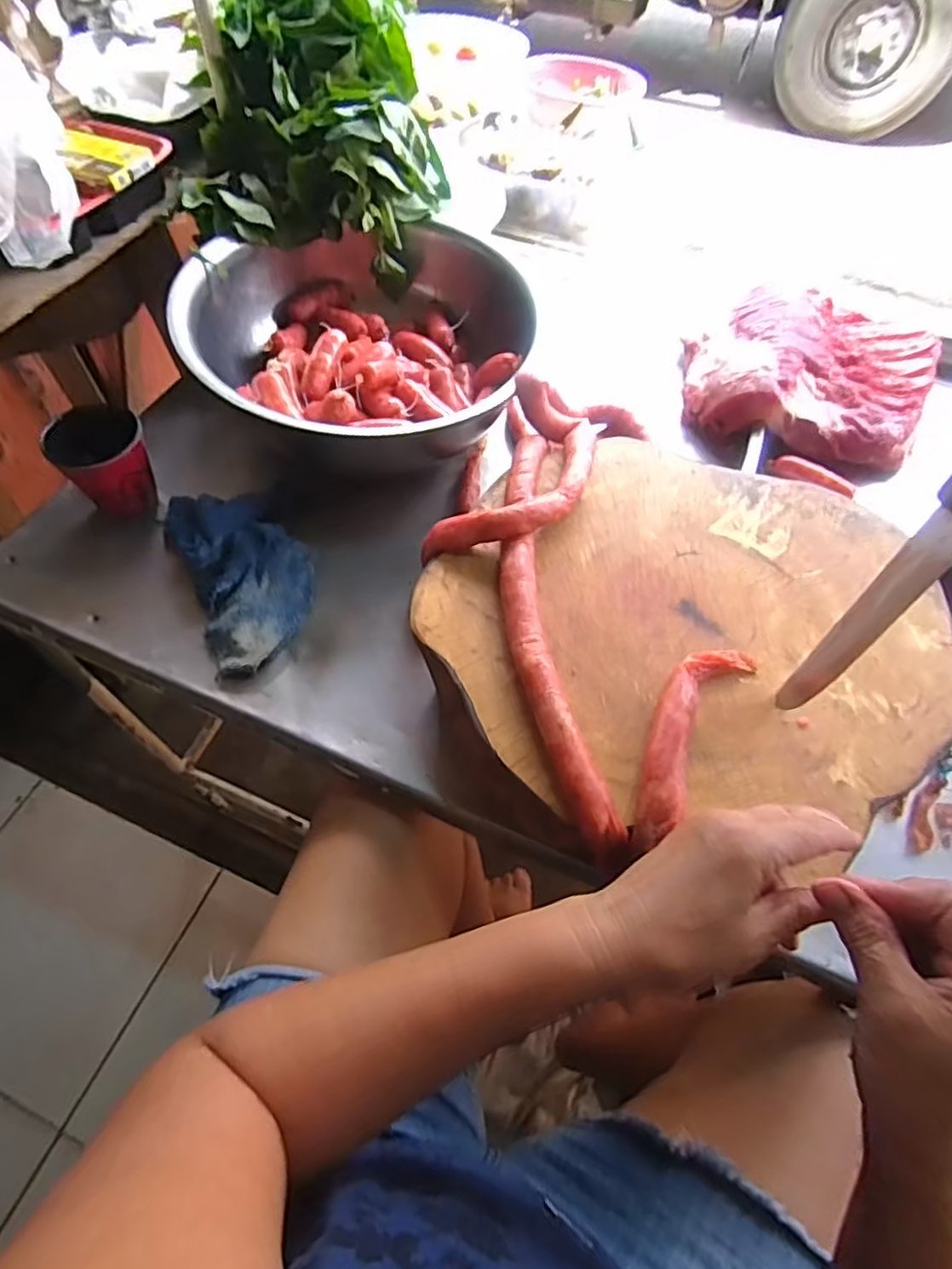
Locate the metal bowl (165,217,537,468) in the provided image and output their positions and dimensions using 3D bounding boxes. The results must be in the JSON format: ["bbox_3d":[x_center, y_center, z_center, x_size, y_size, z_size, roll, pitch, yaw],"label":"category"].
[{"bbox_3d":[-0.126,-0.326,0.706,0.347,0.111,0.347,1,60,-2],"label":"metal bowl"}]

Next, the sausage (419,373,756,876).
[{"bbox_3d":[0.078,-0.044,0.508,0.219,0.039,0.423,-9,61,-7],"label":"sausage"}]

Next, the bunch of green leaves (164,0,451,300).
[{"bbox_3d":[-0.181,-0.587,0.718,0.277,0.202,0.317,10,60,3],"label":"bunch of green leaves"}]

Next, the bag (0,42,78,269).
[{"bbox_3d":[-0.428,-0.421,0.563,0.118,0.097,0.186,-20,63,-13],"label":"bag"}]

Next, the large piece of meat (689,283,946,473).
[{"bbox_3d":[0.401,-0.321,0.768,0.283,0.073,0.239,18,61,8],"label":"large piece of meat"}]

